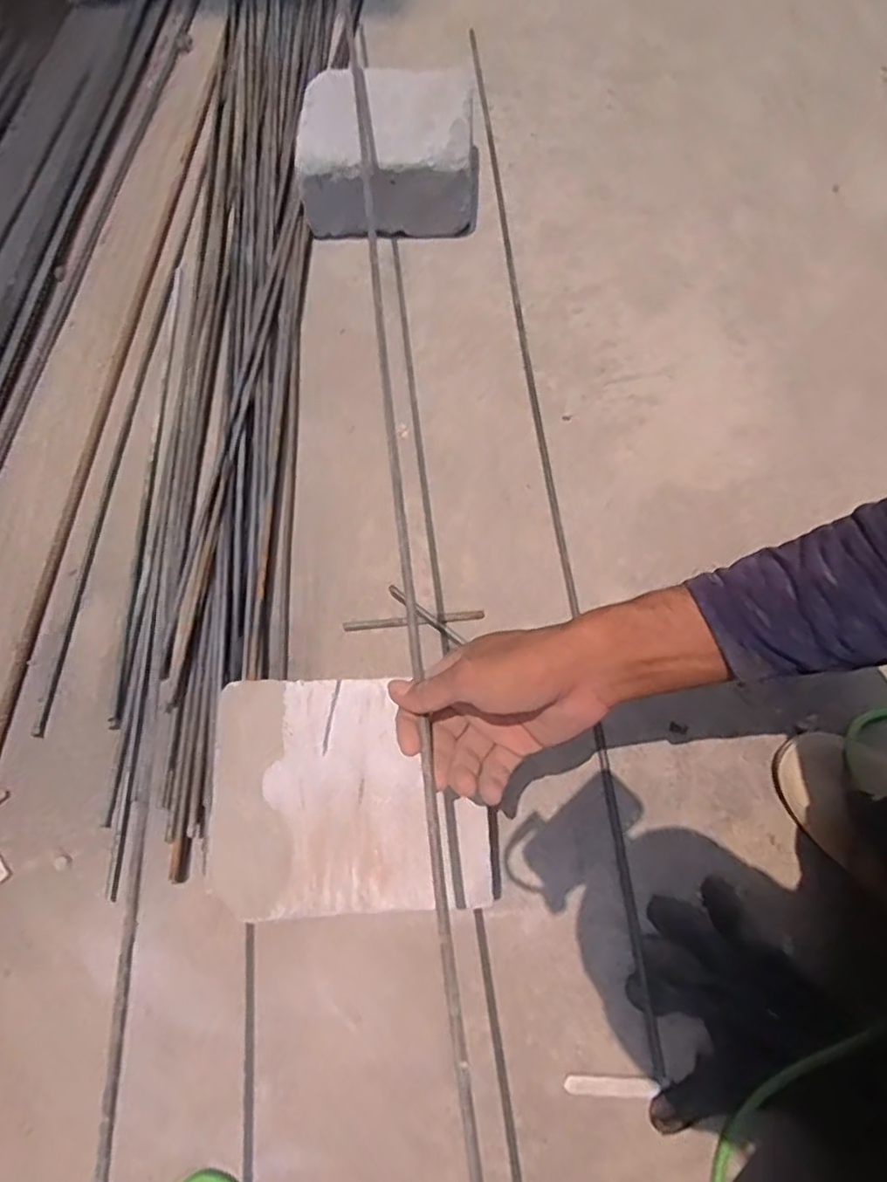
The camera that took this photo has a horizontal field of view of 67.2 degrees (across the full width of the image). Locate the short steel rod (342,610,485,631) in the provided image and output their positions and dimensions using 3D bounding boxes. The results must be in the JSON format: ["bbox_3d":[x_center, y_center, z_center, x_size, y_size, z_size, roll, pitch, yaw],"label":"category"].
[{"bbox_3d":[-0.029,0.027,0.620,0.130,0.007,0.011,-4,66,2],"label":"short steel rod"}]

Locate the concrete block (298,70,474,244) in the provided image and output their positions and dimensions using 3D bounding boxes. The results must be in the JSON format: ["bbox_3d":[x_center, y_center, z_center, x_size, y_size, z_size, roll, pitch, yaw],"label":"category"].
[{"bbox_3d":[-0.062,-0.505,0.792,0.208,0.112,0.156,-4,66,2],"label":"concrete block"}]

